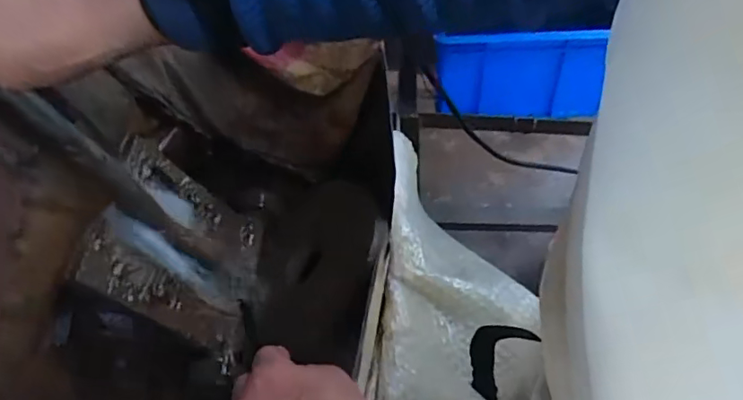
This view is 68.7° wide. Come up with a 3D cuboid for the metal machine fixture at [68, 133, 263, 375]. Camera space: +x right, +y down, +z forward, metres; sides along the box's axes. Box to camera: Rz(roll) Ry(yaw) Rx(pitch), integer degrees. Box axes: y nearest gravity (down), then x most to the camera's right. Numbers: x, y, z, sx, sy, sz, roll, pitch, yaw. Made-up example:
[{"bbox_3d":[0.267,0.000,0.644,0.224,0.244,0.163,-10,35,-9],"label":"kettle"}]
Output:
[{"bbox_3d":[-0.175,0.038,0.517,0.060,0.185,0.163,-17,48,26],"label":"metal machine fixture"}]

